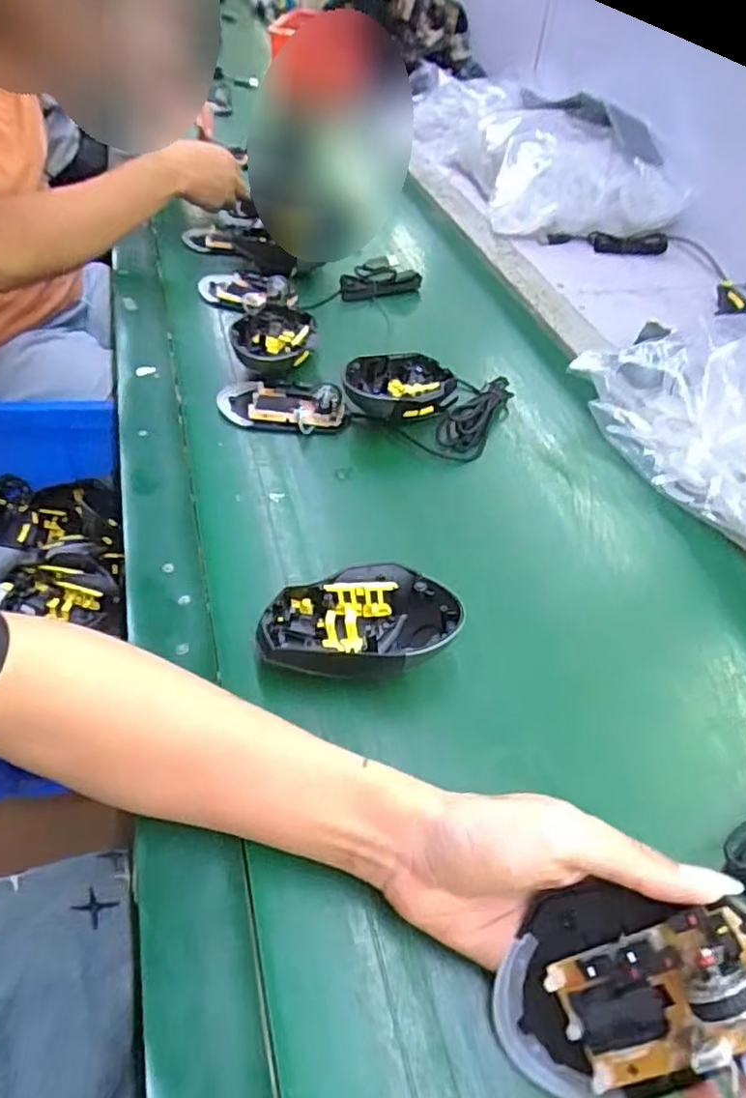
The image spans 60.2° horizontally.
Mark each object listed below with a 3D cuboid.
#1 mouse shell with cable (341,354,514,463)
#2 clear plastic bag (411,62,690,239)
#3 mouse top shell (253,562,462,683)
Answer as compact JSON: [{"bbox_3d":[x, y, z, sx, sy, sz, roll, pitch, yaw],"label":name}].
[{"bbox_3d":[0.048,-0.133,0.568,0.139,0.047,0.110,18,43,7],"label":"mouse shell with cable"},{"bbox_3d":[0.236,-0.608,0.961,0.233,0.132,0.466,-6,45,-18],"label":"clear plastic bag"},{"bbox_3d":[-0.010,0.048,0.393,0.116,0.050,0.077,10,44,-1],"label":"mouse top shell"}]

